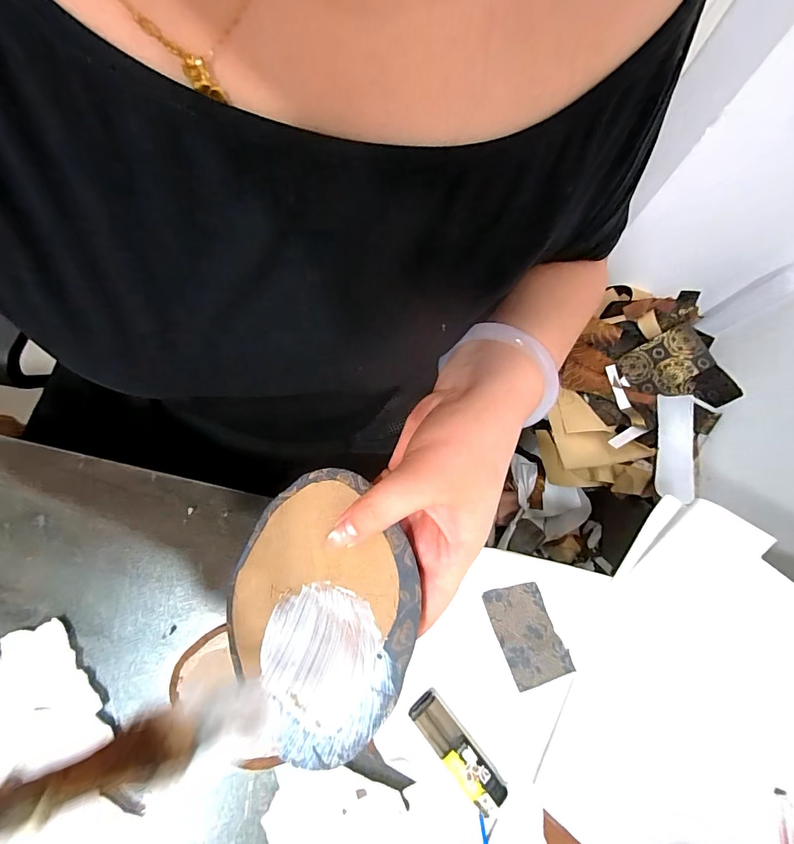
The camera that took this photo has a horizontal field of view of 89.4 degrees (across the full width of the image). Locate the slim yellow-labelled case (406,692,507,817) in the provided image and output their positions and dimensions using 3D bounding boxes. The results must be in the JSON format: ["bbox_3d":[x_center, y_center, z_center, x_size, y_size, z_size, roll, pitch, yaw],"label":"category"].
[{"bbox_3d":[0.043,0.234,0.284,0.025,0.011,0.081,-39,77,-14],"label":"slim yellow-labelled case"}]

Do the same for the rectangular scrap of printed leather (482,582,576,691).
[{"bbox_3d":[0.102,0.165,0.314,0.046,0.004,0.071,-18,73,-9],"label":"rectangular scrap of printed leather"}]

